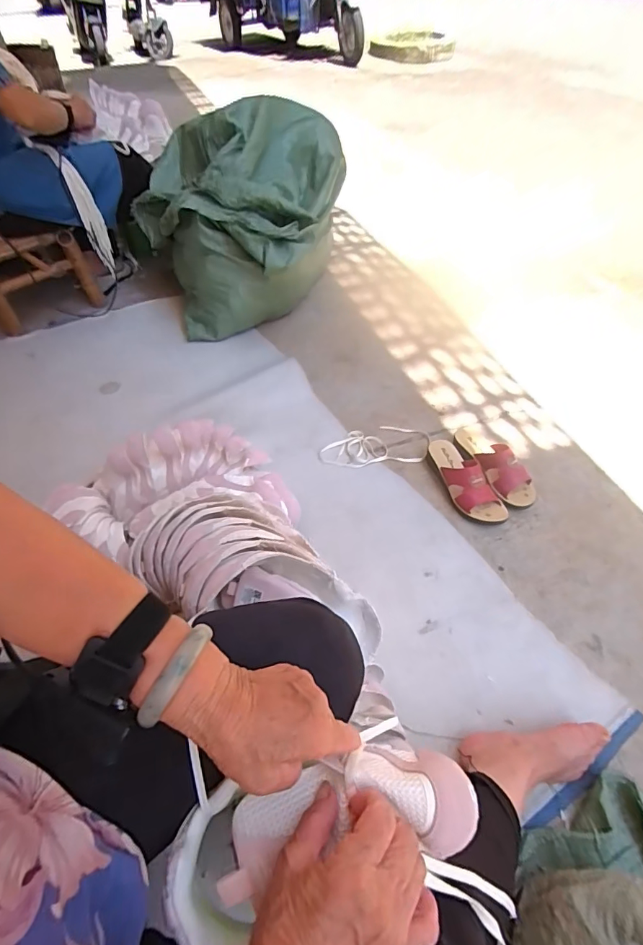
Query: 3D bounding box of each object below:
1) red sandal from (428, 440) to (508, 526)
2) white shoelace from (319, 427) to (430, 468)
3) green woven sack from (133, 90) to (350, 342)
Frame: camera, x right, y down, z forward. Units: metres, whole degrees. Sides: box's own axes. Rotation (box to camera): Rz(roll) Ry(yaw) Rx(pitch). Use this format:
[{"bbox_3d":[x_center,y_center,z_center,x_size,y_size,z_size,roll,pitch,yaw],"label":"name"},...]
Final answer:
[{"bbox_3d":[0.295,0.008,0.929,0.079,0.082,0.228,-19,54,-16],"label":"red sandal"},{"bbox_3d":[0.124,-0.061,1.033,0.261,0.012,0.113,-6,51,-6],"label":"white shoelace"},{"bbox_3d":[-0.218,-0.685,1.258,0.579,0.441,0.470,-8,51,-4],"label":"green woven sack"}]

